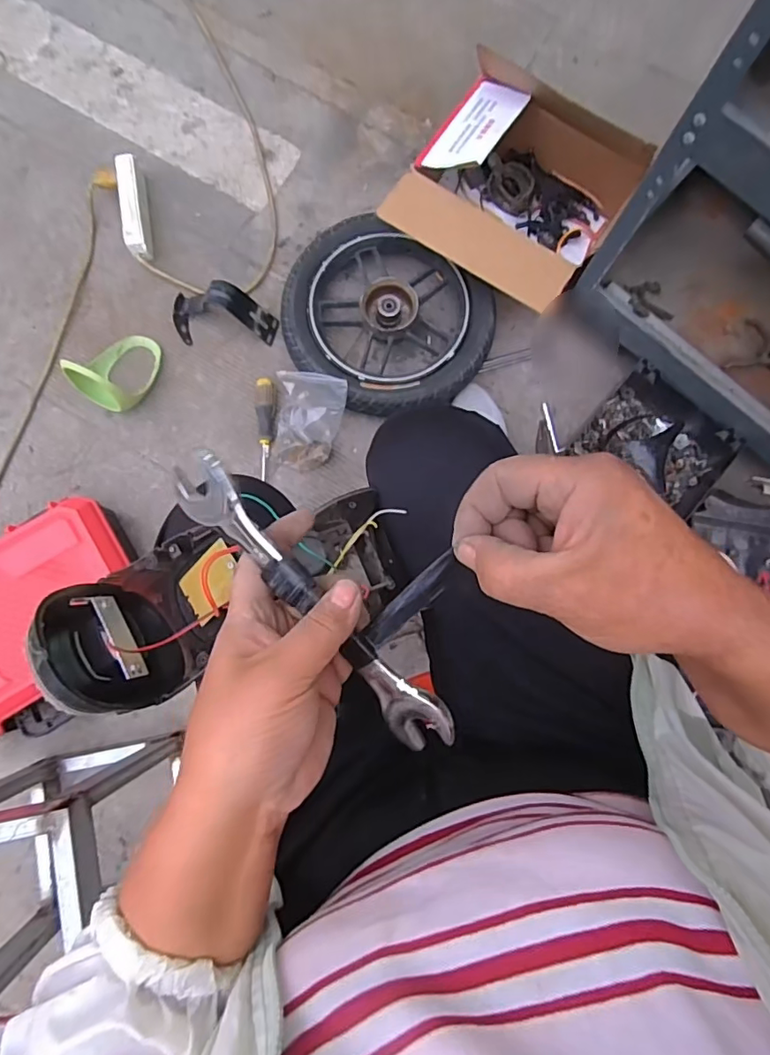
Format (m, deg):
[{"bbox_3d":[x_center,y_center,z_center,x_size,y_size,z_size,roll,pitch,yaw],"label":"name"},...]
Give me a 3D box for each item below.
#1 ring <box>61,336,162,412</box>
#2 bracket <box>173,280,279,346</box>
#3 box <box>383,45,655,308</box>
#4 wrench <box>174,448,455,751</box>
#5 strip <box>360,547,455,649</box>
[{"bbox_3d":[-0.466,-0.279,0.889,0.104,0.110,0.148,24,83,2],"label":"ring"},{"bbox_3d":[-0.292,-0.367,0.910,0.190,0.088,0.084,13,83,3],"label":"bracket"},{"bbox_3d":[0.209,-0.540,0.895,0.325,0.199,0.322,34,84,5],"label":"box"},{"bbox_3d":[-0.040,0.041,0.278,0.196,0.008,0.038,46,125,2],"label":"wrench"},{"bbox_3d":[0.013,0.038,0.266,0.016,0.004,0.066,43,112,5],"label":"strip"}]

